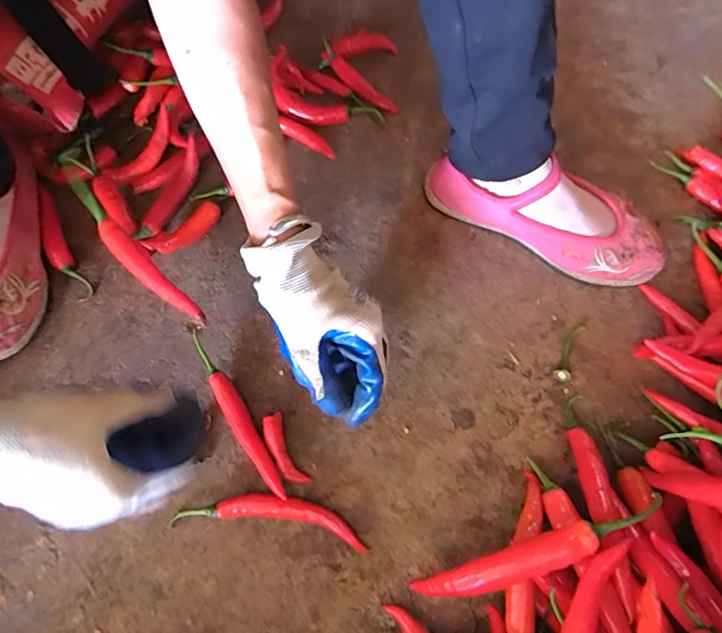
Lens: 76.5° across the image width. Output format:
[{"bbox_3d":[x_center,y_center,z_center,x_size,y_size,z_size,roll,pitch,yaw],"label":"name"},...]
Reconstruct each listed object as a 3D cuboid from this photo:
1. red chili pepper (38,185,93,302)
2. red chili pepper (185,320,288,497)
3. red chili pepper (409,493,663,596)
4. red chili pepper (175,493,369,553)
[{"bbox_3d":[-0.287,-0.070,0.432,0.021,0.025,0.124,-28,73,-11],"label":"red chili pepper"},{"bbox_3d":[-0.110,0.077,0.393,0.019,0.017,0.171,-29,73,-11],"label":"red chili pepper"},{"bbox_3d":[0.121,0.169,0.326,0.181,0.024,0.022,-27,71,13],"label":"red chili pepper"},{"bbox_3d":[-0.072,0.160,0.366,0.153,0.014,0.030,8,70,2],"label":"red chili pepper"}]

